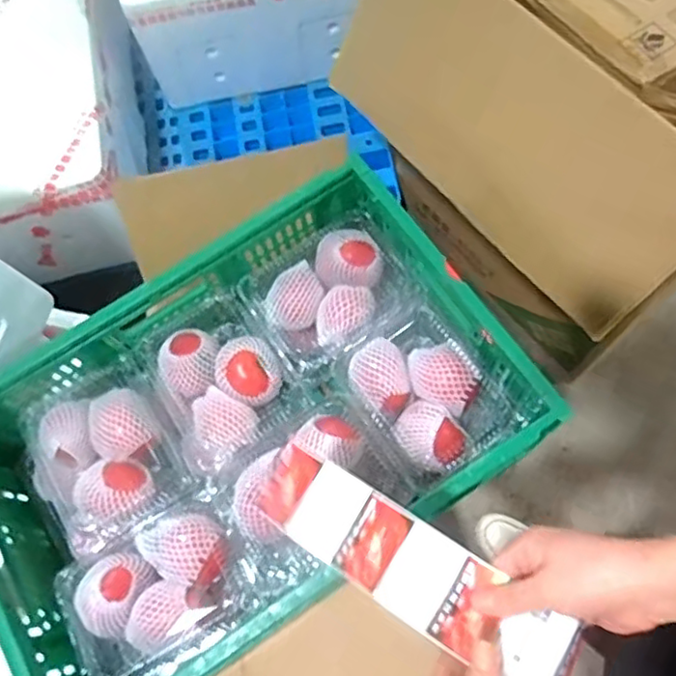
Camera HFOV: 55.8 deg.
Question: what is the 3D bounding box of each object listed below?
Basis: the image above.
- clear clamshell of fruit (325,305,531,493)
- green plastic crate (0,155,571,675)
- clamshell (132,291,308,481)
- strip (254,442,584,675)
[{"bbox_3d":[0.098,0.065,0.770,0.156,0.076,0.191,-35,71,-9],"label":"clear clamshell of fruit"},{"bbox_3d":[-0.109,0.109,0.741,0.589,0.158,0.390,-34,71,-8],"label":"green plastic crate"},{"bbox_3d":[-0.151,0.059,0.802,0.168,0.079,0.202,-36,71,-9],"label":"clamshell"},{"bbox_3d":[0.047,0.161,0.458,0.252,0.012,0.063,28,77,27],"label":"strip"}]

